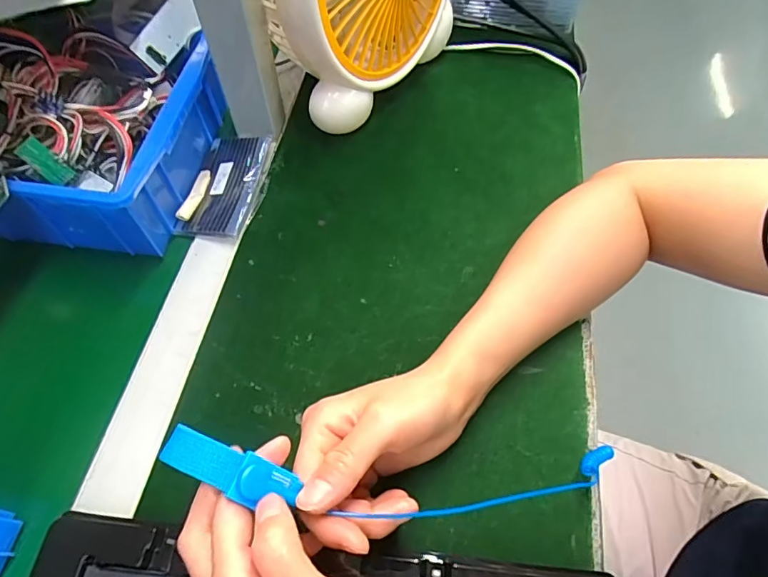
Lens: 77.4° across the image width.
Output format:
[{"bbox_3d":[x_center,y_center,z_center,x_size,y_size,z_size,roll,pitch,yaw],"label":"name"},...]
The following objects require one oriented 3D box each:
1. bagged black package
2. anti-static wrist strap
[{"bbox_3d":[-0.145,-0.098,0.443,0.060,0.019,0.117,7,60,3],"label":"bagged black package"},{"bbox_3d":[0.027,0.105,0.271,0.282,0.024,0.043,10,59,-18],"label":"anti-static wrist strap"}]

